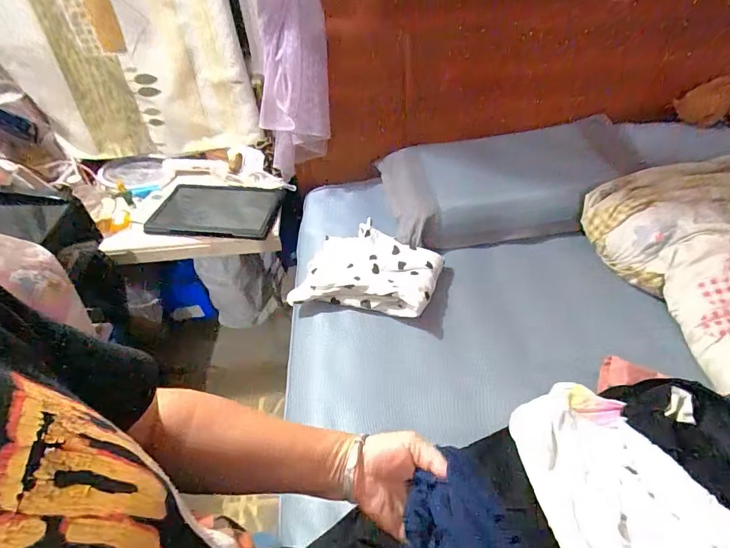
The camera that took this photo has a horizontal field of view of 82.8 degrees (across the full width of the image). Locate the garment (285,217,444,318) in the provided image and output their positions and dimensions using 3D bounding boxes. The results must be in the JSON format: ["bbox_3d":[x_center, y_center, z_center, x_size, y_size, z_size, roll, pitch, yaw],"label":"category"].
[{"bbox_3d":[0.020,-0.009,0.944,0.291,0.066,0.283,15,47,19],"label":"garment"}]

